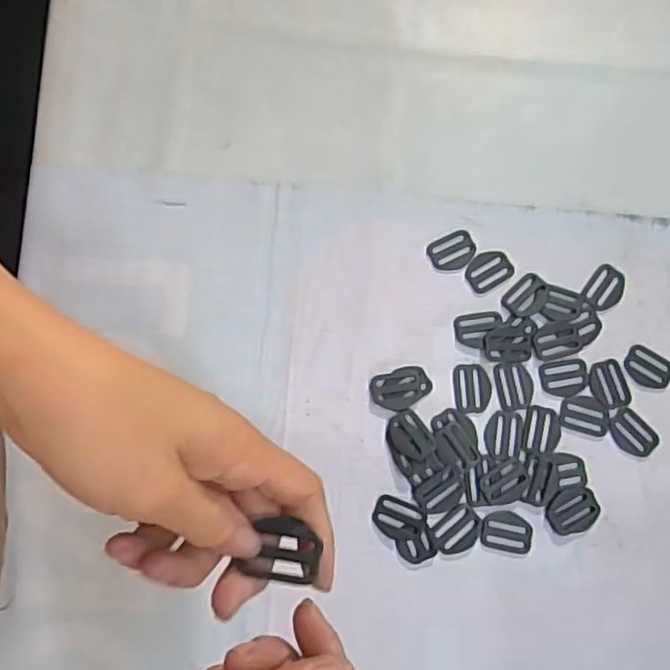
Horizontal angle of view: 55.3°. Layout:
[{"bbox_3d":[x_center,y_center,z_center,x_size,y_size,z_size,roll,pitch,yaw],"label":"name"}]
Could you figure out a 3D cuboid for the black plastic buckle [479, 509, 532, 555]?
[{"bbox_3d":[0.109,0.125,0.405,0.033,0.004,0.024,9,79,1],"label":"black plastic buckle"}]

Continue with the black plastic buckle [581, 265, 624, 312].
[{"bbox_3d":[0.185,-0.031,0.437,0.024,0.004,0.032,38,80,6],"label":"black plastic buckle"}]

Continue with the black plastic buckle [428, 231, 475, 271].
[{"bbox_3d":[0.081,-0.057,0.436,0.031,0.004,0.025,-27,80,-6],"label":"black plastic buckle"}]

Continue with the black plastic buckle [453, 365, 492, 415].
[{"bbox_3d":[0.090,0.036,0.420,0.025,0.004,0.032,0,79,-1],"label":"black plastic buckle"}]

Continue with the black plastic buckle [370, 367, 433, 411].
[{"bbox_3d":[0.044,0.035,0.418,0.039,0.004,0.025,-18,79,-4],"label":"black plastic buckle"}]

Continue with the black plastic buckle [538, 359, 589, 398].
[{"bbox_3d":[0.153,0.029,0.424,0.032,0.004,0.024,-8,79,-3],"label":"black plastic buckle"}]

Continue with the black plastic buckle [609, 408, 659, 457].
[{"bbox_3d":[0.195,0.064,0.418,0.023,0.004,0.033,-42,82,-8],"label":"black plastic buckle"}]

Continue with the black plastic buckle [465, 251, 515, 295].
[{"bbox_3d":[0.105,-0.043,0.436,0.032,0.004,0.025,-34,81,-7],"label":"black plastic buckle"}]

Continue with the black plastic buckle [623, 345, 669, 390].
[{"bbox_3d":[0.211,0.022,0.429,0.032,0.004,0.023,31,80,5],"label":"black plastic buckle"}]

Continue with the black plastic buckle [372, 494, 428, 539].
[{"bbox_3d":[0.040,0.116,0.403,0.034,0.004,0.023,22,79,3],"label":"black plastic buckle"}]

